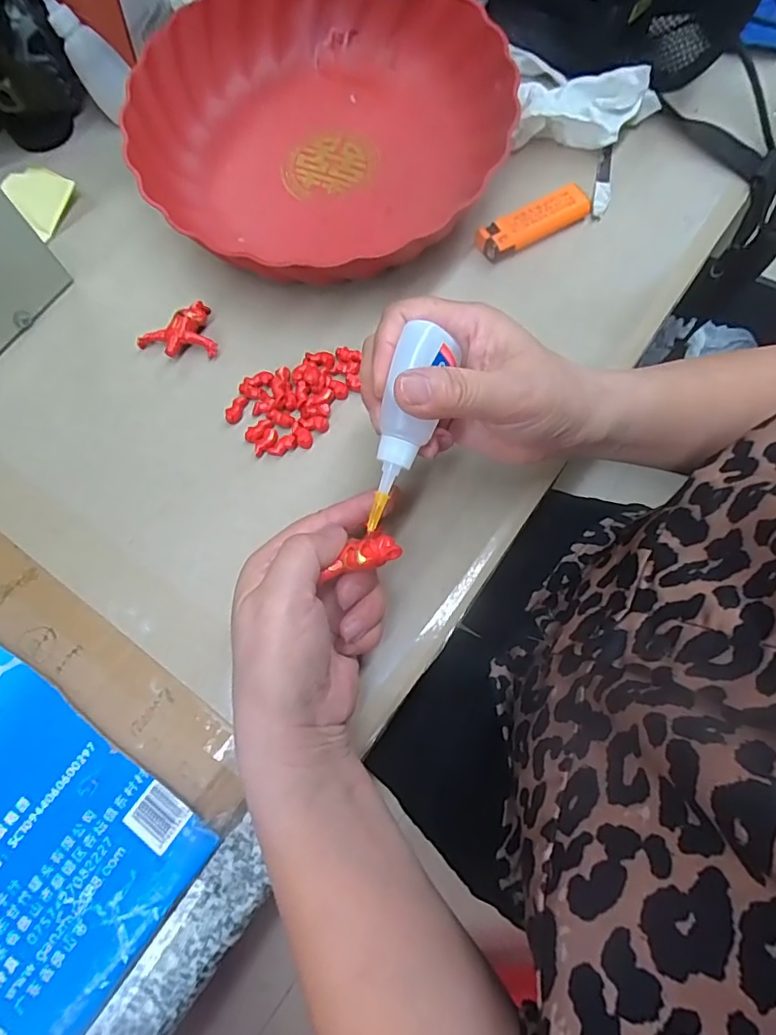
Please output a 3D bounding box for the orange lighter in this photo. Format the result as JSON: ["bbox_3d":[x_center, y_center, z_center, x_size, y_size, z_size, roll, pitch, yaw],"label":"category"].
[{"bbox_3d":[0.097,-0.197,0.362,0.081,0.013,0.025,-30,76,-8],"label":"orange lighter"}]

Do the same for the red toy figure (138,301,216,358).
[{"bbox_3d":[-0.130,-0.111,0.337,0.048,0.014,0.031,-28,75,-7],"label":"red toy figure"}]

